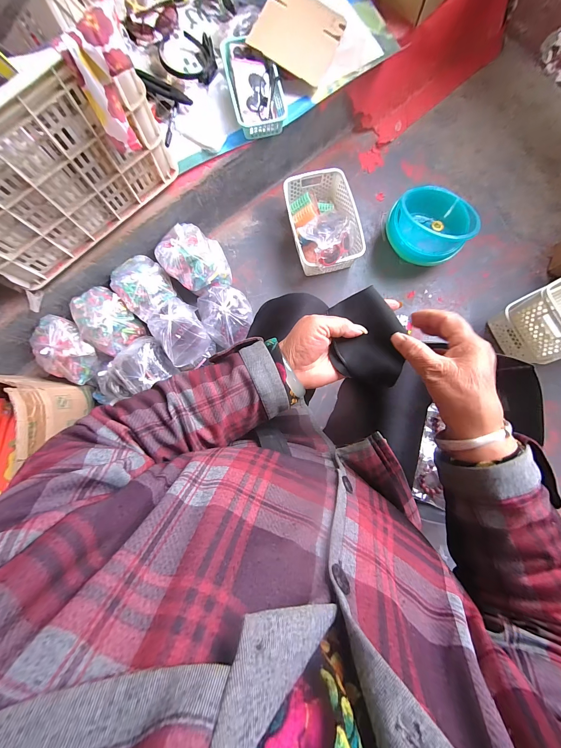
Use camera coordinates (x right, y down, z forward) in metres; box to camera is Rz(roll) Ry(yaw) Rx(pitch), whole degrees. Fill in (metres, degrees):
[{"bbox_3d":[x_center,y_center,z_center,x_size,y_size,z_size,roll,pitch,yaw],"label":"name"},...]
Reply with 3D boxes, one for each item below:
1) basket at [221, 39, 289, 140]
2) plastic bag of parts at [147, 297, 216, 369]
[{"bbox_3d":[-0.070,-0.758,0.697,0.131,0.044,0.259,-13,83,-1],"label":"basket"},{"bbox_3d":[-0.259,-0.108,0.674,0.119,0.086,0.168,-38,84,-4],"label":"plastic bag of parts"}]

